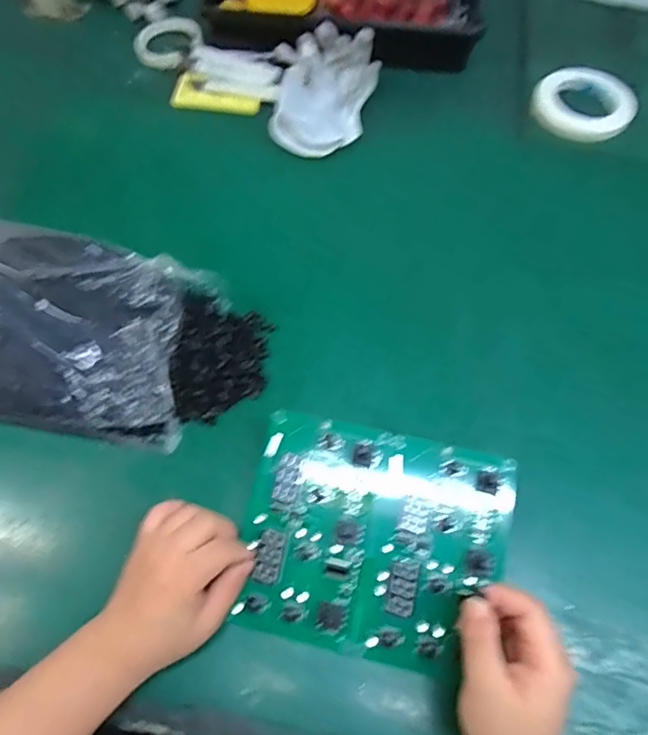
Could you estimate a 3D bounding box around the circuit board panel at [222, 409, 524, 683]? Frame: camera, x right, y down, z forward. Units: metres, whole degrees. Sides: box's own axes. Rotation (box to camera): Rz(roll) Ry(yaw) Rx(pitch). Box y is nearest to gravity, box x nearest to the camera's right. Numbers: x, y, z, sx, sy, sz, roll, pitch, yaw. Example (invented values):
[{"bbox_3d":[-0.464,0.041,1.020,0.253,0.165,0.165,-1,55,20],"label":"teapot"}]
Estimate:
[{"bbox_3d":[0.039,0.131,0.393,0.198,0.015,0.161,12,72,7],"label":"circuit board panel"}]

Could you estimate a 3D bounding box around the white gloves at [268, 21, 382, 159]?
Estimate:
[{"bbox_3d":[0.000,-0.339,0.629,0.130,0.047,0.181,6,64,1],"label":"white gloves"}]

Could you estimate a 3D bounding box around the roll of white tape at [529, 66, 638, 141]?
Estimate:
[{"bbox_3d":[0.328,-0.334,0.646,0.119,0.023,0.100,33,67,13],"label":"roll of white tape"}]

